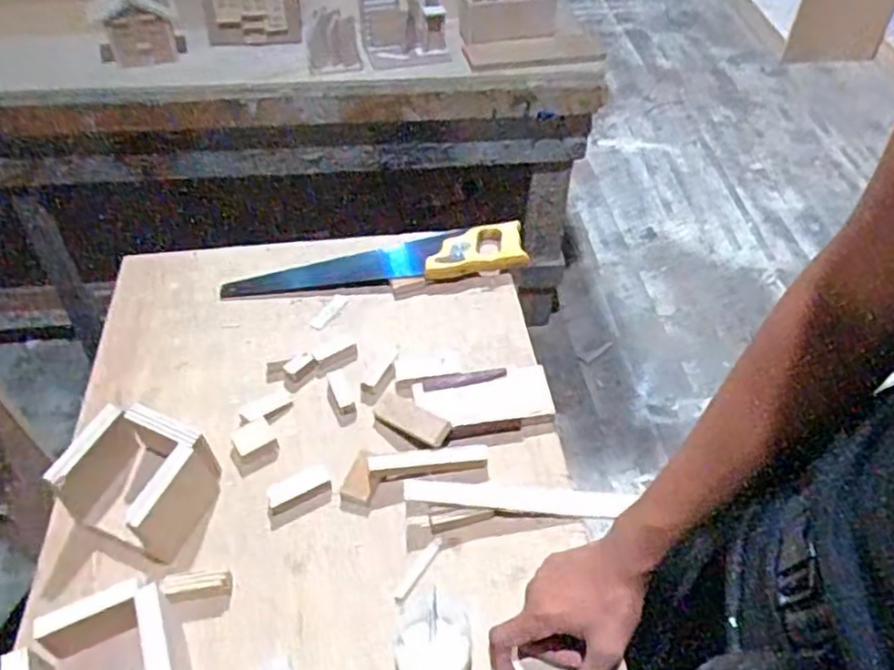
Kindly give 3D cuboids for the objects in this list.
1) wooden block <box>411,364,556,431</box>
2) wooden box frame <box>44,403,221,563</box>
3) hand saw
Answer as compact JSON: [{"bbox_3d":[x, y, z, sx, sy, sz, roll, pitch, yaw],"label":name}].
[{"bbox_3d":[0.042,0.074,0.761,0.150,0.020,0.064,-12,49,-10],"label":"wooden block"},{"bbox_3d":[-0.301,0.135,0.658,0.124,0.076,0.106,19,51,17],"label":"wooden box frame"},{"bbox_3d":[-0.092,-0.105,0.921,0.399,0.034,0.086,-6,48,-5],"label":"hand saw"}]

